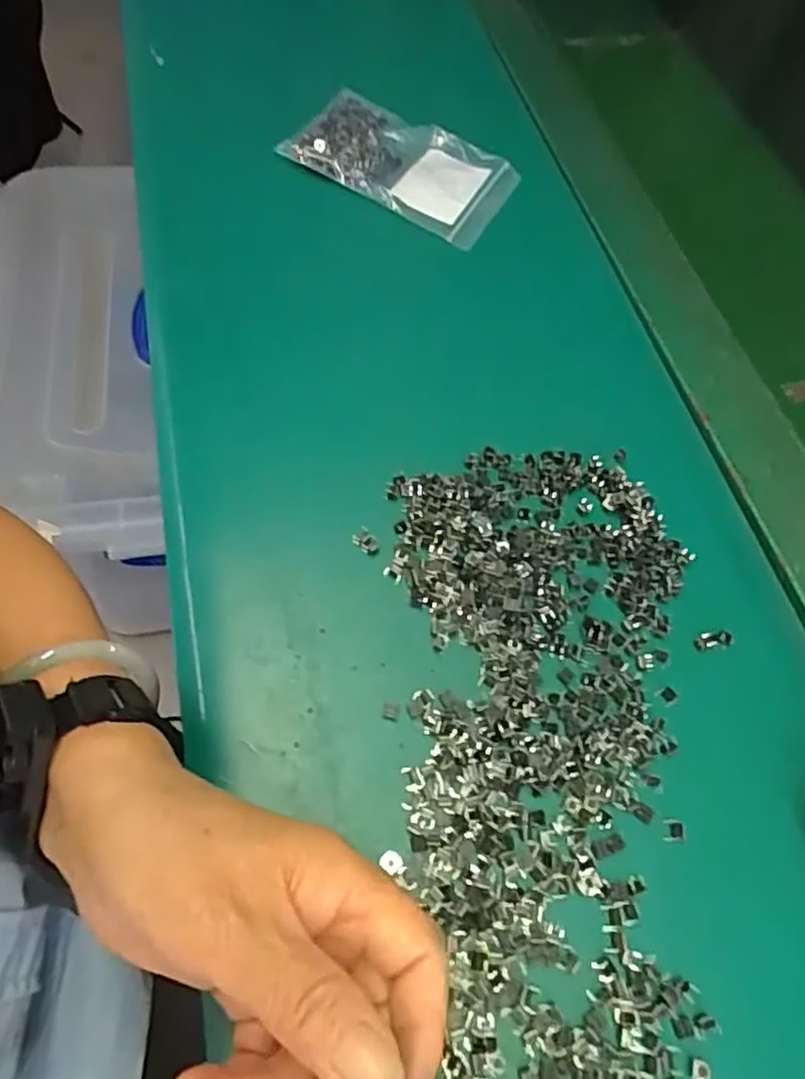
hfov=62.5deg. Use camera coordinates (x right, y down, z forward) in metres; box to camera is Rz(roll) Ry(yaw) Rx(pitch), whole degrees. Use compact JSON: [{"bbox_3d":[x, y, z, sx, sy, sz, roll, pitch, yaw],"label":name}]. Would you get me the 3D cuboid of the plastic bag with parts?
[{"bbox_3d":[-0.002,-0.267,0.470,0.152,0.016,0.086,25,66,2],"label":"plastic bag with parts"}]

